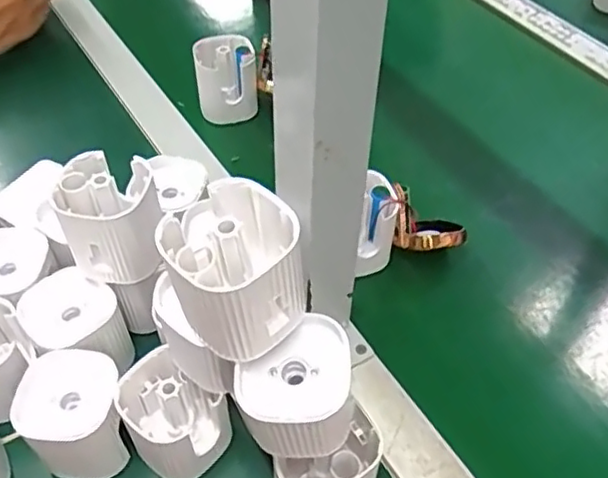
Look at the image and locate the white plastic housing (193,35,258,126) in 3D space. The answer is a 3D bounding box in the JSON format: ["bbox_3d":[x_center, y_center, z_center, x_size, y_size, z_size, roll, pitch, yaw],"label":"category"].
[{"bbox_3d":[-0.072,-0.149,0.601,0.055,0.069,0.043,-2,49,-5],"label":"white plastic housing"}]

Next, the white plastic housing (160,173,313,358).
[{"bbox_3d":[-0.032,0.016,0.290,0.059,0.064,0.056,-22,54,-20],"label":"white plastic housing"}]

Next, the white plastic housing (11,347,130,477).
[{"bbox_3d":[-0.133,0.104,0.381,0.055,0.062,0.054,2,50,1],"label":"white plastic housing"}]

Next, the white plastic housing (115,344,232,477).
[{"bbox_3d":[-0.075,0.106,0.383,0.057,0.070,0.055,0,50,0],"label":"white plastic housing"}]

